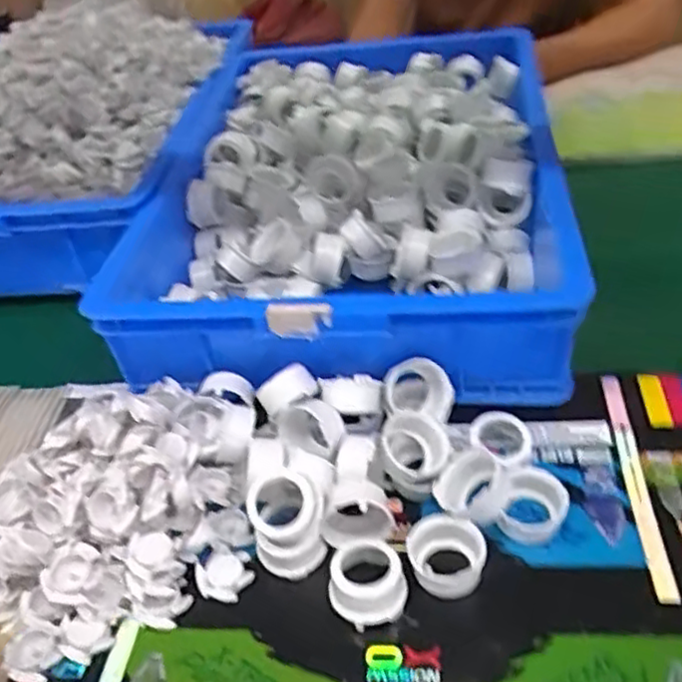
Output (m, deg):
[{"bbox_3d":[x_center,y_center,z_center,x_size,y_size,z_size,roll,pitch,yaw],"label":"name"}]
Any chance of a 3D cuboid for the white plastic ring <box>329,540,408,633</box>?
[{"bbox_3d":[0.019,0.166,0.490,0.051,0.029,0.055,-4,40,3],"label":"white plastic ring"}]

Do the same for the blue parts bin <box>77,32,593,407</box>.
[{"bbox_3d":[0.019,-0.184,0.798,0.411,0.105,0.602,-1,40,8],"label":"blue parts bin"}]

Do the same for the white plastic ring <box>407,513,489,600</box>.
[{"bbox_3d":[0.074,0.153,0.500,0.054,0.026,0.050,-4,40,3],"label":"white plastic ring"}]

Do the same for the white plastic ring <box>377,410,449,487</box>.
[{"bbox_3d":[0.056,0.082,0.546,0.050,0.029,0.050,44,38,-5],"label":"white plastic ring"}]

